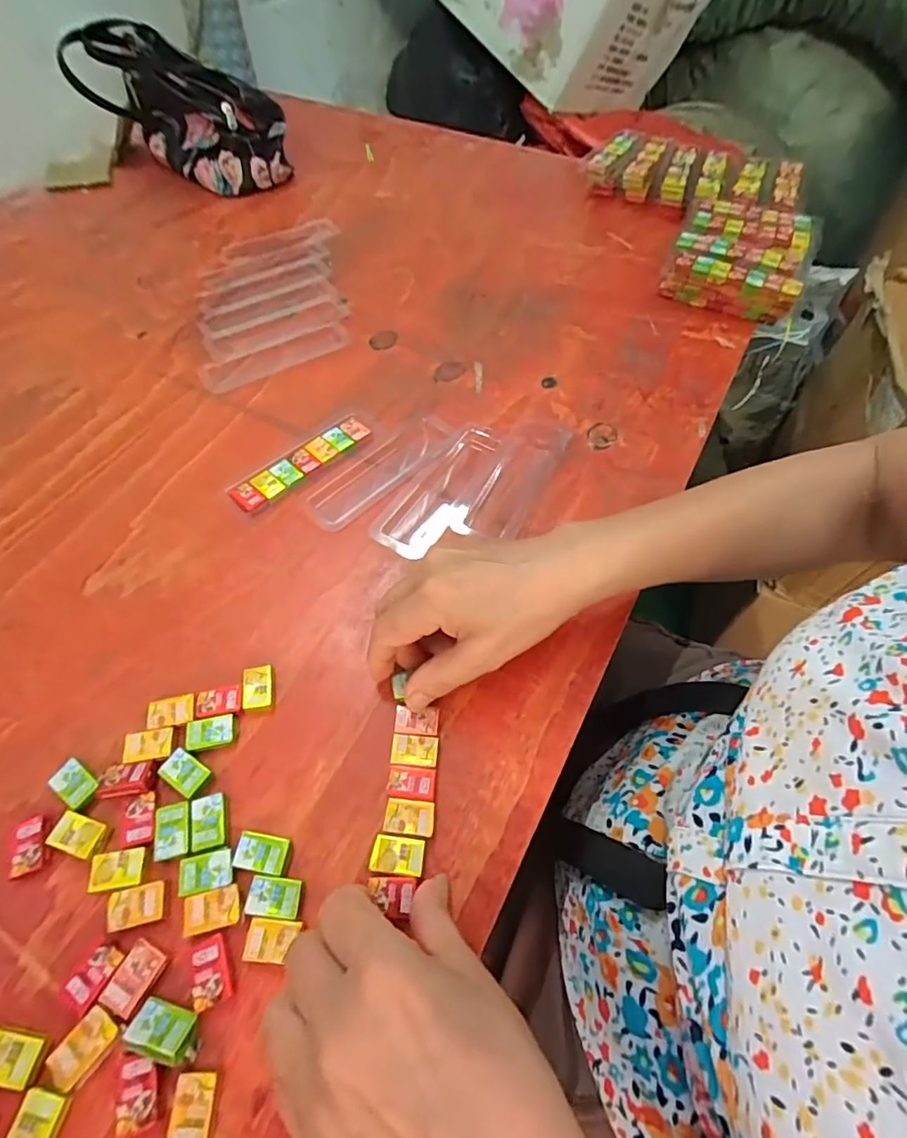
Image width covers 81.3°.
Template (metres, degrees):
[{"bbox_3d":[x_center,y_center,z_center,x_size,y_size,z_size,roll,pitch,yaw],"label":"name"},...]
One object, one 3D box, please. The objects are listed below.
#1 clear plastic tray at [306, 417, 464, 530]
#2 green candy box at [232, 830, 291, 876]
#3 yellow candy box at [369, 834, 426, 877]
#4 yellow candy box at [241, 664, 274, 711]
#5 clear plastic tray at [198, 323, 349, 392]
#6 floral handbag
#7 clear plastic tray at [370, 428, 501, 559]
[{"bbox_3d":[-0.054,-0.077,0.412,0.048,0.006,0.132,40,65,22],"label":"clear plastic tray"},{"bbox_3d":[-0.098,0.144,0.269,0.025,0.004,0.017,8,58,4],"label":"green candy box"},{"bbox_3d":[-0.028,0.147,0.271,0.026,0.007,0.017,7,58,3],"label":"yellow candy box"},{"bbox_3d":[-0.117,0.071,0.317,0.017,0.008,0.026,-7,58,-6],"label":"yellow candy box"},{"bbox_3d":[-0.161,-0.195,0.482,0.136,0.006,0.035,-27,62,-17],"label":"clear plastic tray"},{"bbox_3d":[-0.322,-0.533,0.624,0.209,0.135,0.125,15,59,8],"label":"floral handbag"},{"bbox_3d":[-0.010,-0.063,0.403,0.045,0.007,0.131,26,61,15],"label":"clear plastic tray"}]

